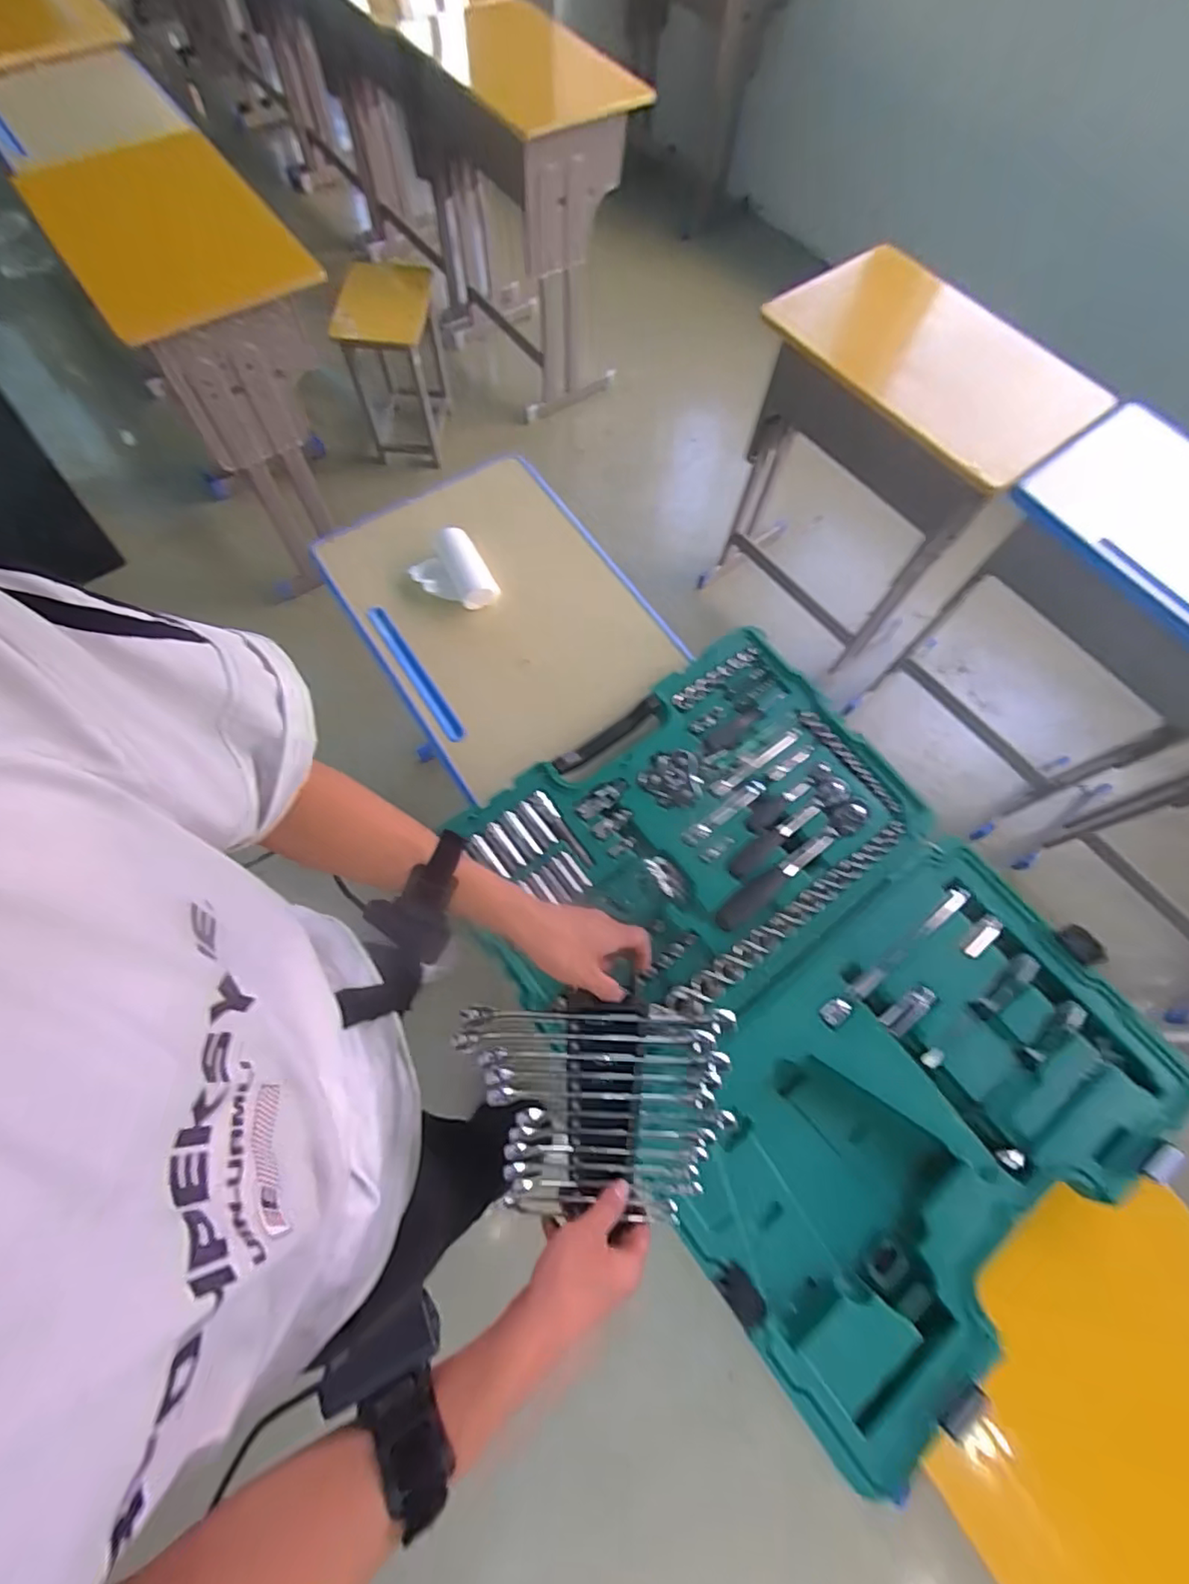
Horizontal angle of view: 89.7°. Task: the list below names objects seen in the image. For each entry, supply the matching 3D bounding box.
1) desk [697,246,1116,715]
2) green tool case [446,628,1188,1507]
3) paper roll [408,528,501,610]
[{"bbox_3d":[0.694,-0.730,1.514,0.439,0.679,0.670,-37,75,-16],"label":"desk"},{"bbox_3d":[0.234,0.202,0.704,0.553,0.062,0.748,-35,74,-15],"label":"green tool case"},{"bbox_3d":[-0.216,-0.326,0.912,0.099,0.054,0.125,-30,73,-14],"label":"paper roll"}]

